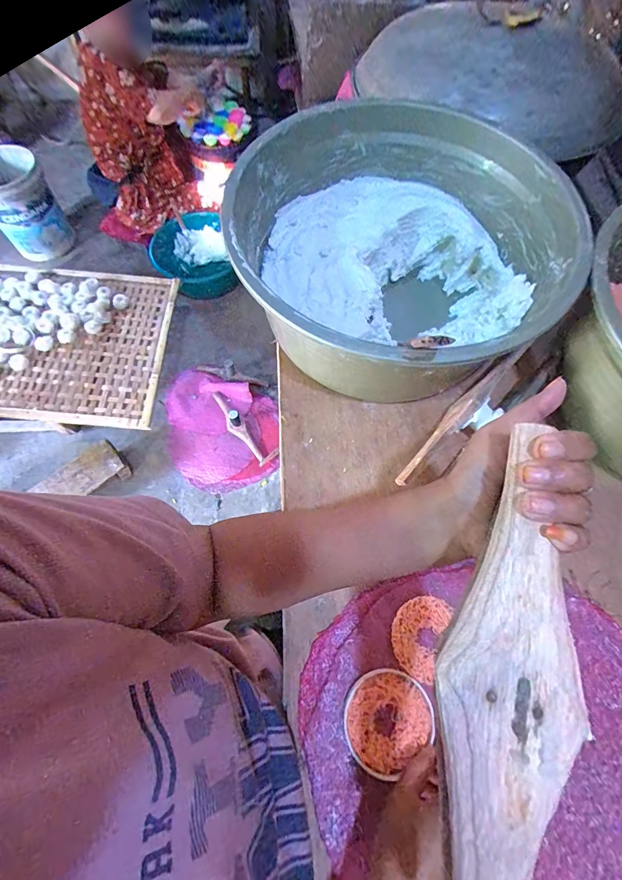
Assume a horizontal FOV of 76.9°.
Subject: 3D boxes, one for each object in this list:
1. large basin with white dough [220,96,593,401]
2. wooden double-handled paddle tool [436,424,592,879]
[{"bbox_3d":[0.104,-0.237,0.536,0.403,0.183,0.413,1,64,-1],"label":"large basin with white dough"},{"bbox_3d":[0.100,0.130,0.196,0.062,0.015,0.277,12,75,4],"label":"wooden double-handled paddle tool"}]

